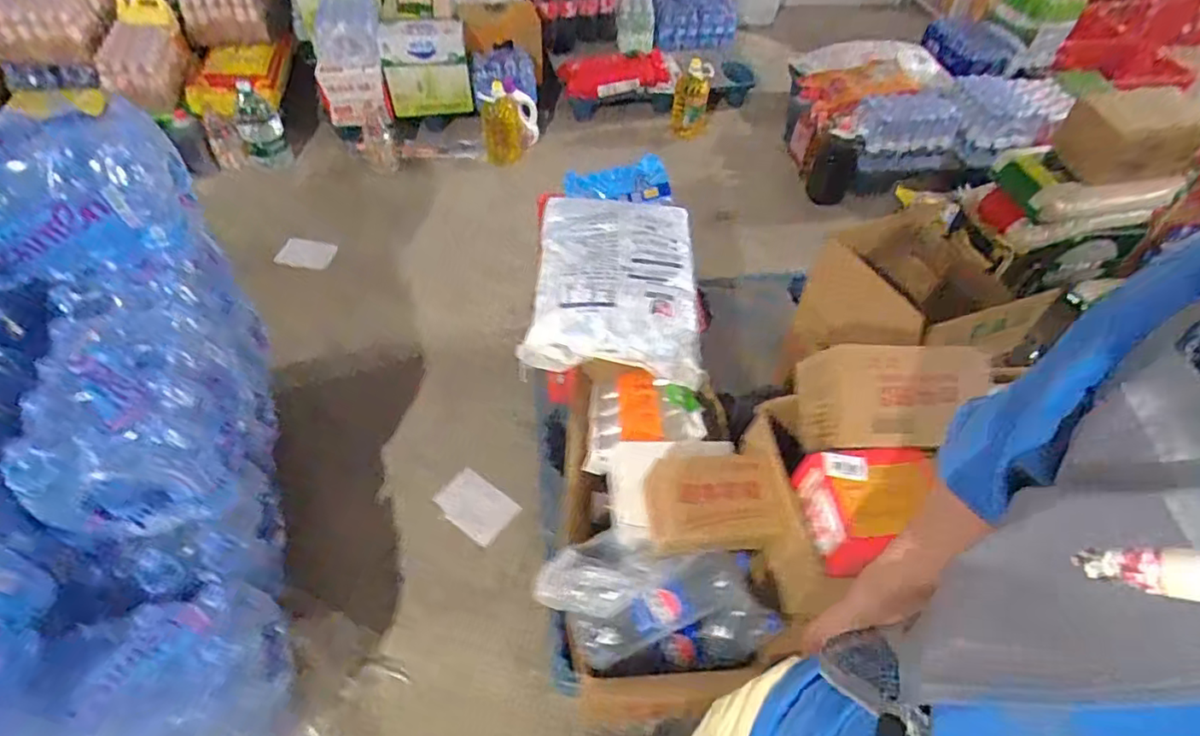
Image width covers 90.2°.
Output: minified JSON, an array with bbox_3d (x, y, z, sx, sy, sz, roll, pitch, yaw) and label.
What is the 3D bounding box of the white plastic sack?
[{"bbox_3d":[0.041,-0.215,1.427,0.394,0.100,0.534,4,50,2],"label":"white plastic sack"}]

